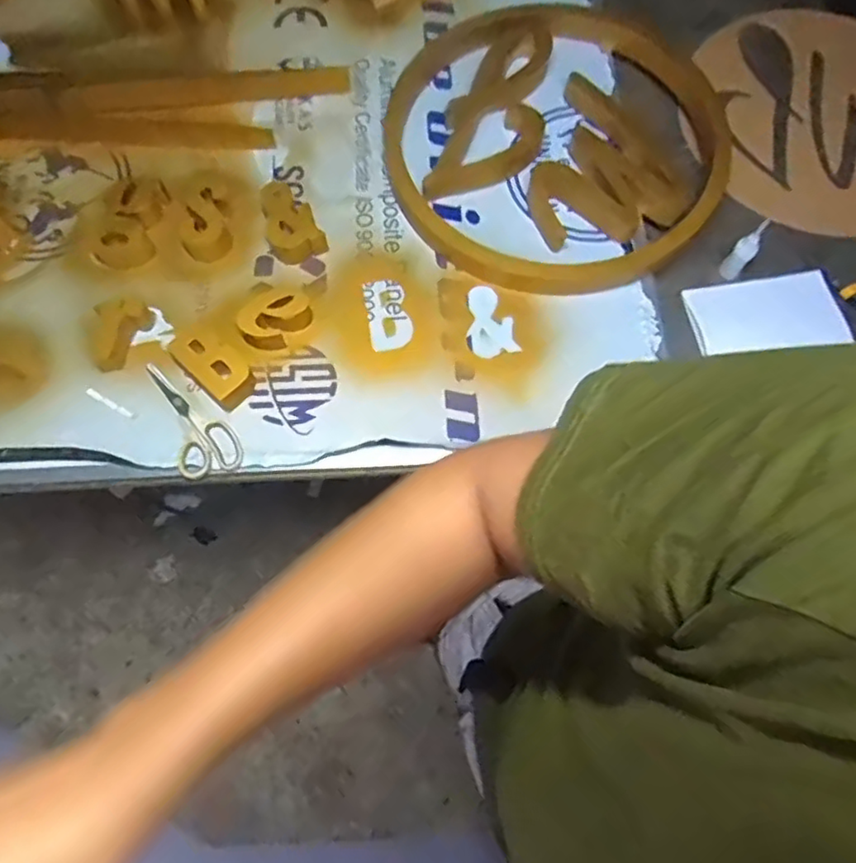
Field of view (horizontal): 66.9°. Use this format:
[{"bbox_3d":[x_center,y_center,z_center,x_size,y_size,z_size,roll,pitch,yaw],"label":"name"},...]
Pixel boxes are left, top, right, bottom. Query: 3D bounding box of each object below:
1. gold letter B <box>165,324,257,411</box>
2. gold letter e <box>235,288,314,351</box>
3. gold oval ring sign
[{"bbox_3d":[-0.279,-0.088,0.841,0.112,0.037,0.063,41,76,11],"label":"gold letter B"},{"bbox_3d":[-0.204,-0.154,0.855,0.070,0.033,0.096,39,75,11],"label":"gold letter e"},{"bbox_3d":[0.194,-0.439,0.966,0.524,0.050,0.503,-2,72,-2],"label":"gold oval ring sign"}]

